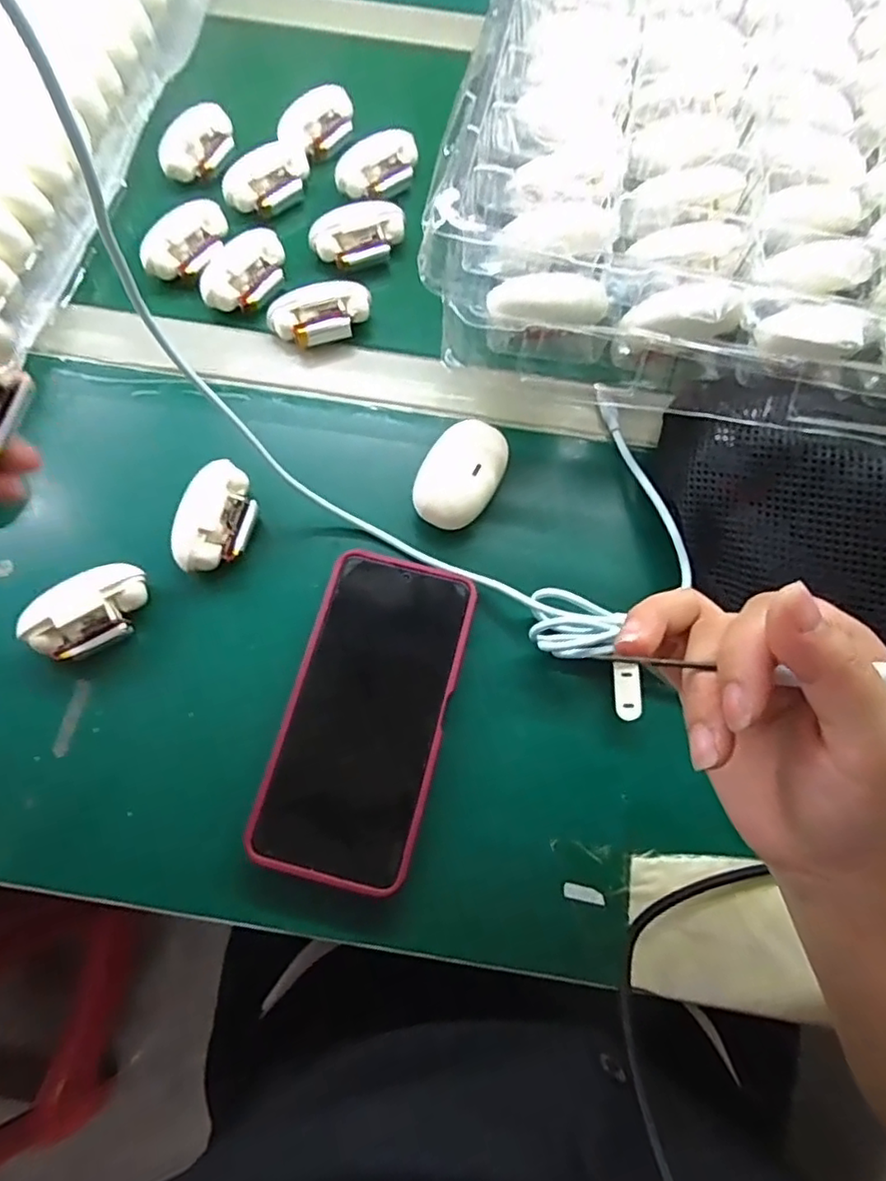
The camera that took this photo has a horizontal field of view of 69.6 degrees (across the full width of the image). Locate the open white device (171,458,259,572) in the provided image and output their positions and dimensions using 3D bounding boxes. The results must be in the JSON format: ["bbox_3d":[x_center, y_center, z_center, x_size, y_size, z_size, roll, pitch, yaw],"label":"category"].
[{"bbox_3d":[-0.126,-0.040,0.361,0.036,0.028,0.064,15,70,3],"label":"open white device"}]

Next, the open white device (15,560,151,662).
[{"bbox_3d":[-0.188,0.012,0.341,0.063,0.028,0.036,-39,76,-14],"label":"open white device"}]

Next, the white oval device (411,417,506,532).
[{"bbox_3d":[0.010,-0.067,0.372,0.043,0.025,0.064,29,72,7],"label":"white oval device"}]

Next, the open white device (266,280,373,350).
[{"bbox_3d":[-0.078,-0.177,0.415,0.065,0.029,0.031,-20,73,-9],"label":"open white device"}]

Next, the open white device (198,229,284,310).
[{"bbox_3d":[-0.130,-0.212,0.421,0.034,0.021,0.064,30,72,8],"label":"open white device"}]

